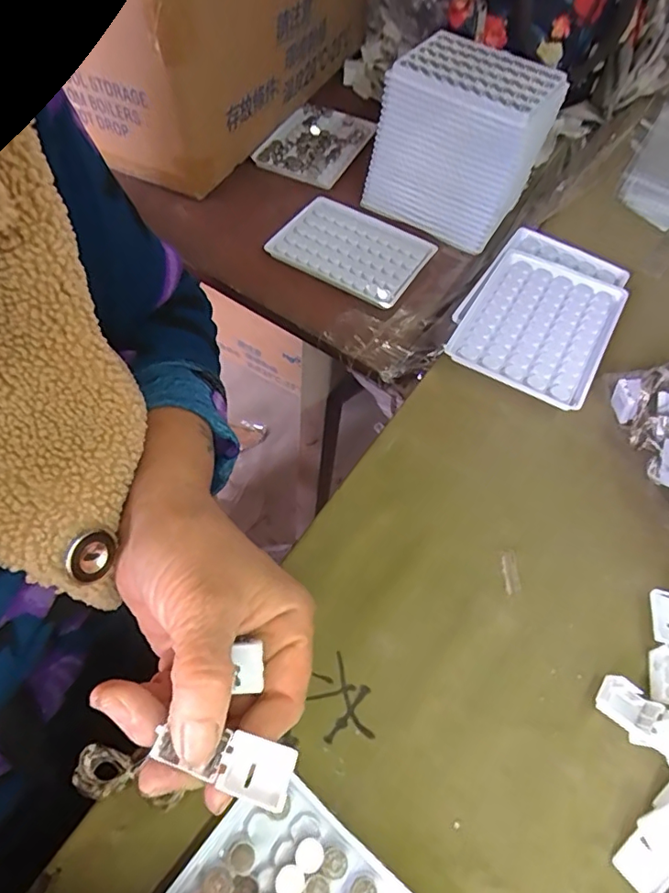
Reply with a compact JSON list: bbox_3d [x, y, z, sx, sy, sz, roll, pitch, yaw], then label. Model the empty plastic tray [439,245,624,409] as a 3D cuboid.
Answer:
[{"bbox_3d":[0.145,-0.087,0.383,0.096,0.010,0.126,28,62,16],"label":"empty plastic tray"}]

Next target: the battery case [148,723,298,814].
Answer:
[{"bbox_3d":[-0.040,0.113,0.193,0.052,0.011,0.020,1,55,18],"label":"battery case"}]

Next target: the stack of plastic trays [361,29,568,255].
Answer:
[{"bbox_3d":[0.111,-0.269,0.480,0.126,0.110,0.111,32,62,15],"label":"stack of plastic trays"}]

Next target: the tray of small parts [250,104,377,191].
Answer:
[{"bbox_3d":[-0.019,-0.318,0.567,0.090,0.013,0.127,25,61,11],"label":"tray of small parts"}]

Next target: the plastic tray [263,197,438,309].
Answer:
[{"bbox_3d":[0.015,-0.177,0.484,0.127,0.010,0.092,28,59,14],"label":"plastic tray"}]

